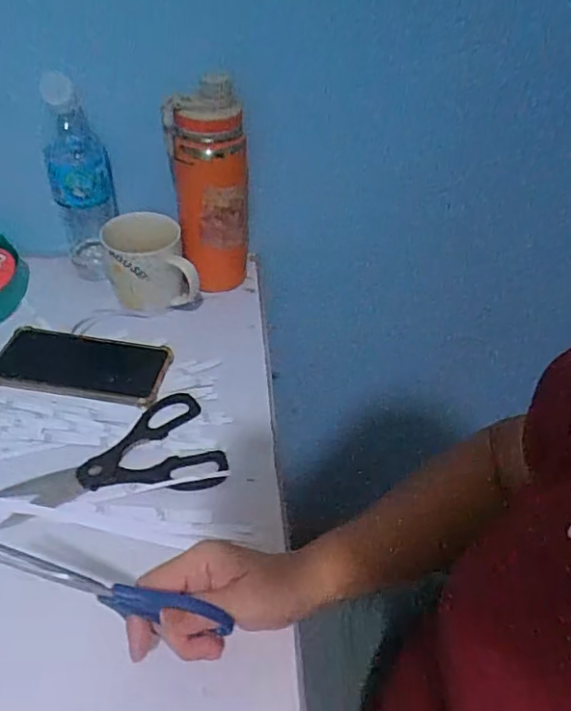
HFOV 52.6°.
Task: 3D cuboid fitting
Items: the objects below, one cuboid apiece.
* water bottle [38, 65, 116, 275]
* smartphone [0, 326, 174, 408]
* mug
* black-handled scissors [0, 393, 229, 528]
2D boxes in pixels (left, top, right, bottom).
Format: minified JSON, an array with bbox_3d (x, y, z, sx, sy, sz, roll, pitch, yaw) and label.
[{"bbox_3d":[-0.221,-0.189,0.629,0.065,0.219,0.069,-10,47,-15],"label":"water bottle"},{"bbox_3d":[-0.204,0.009,0.580,0.166,0.011,0.083,9,45,4],"label":"smartphone"},{"bbox_3d":[-0.150,-0.099,0.641,0.091,0.084,0.085,-9,46,-14],"label":"mug"},{"bbox_3d":[-0.152,0.090,0.505,0.180,0.009,0.103,-12,47,-17],"label":"black-handled scissors"}]

